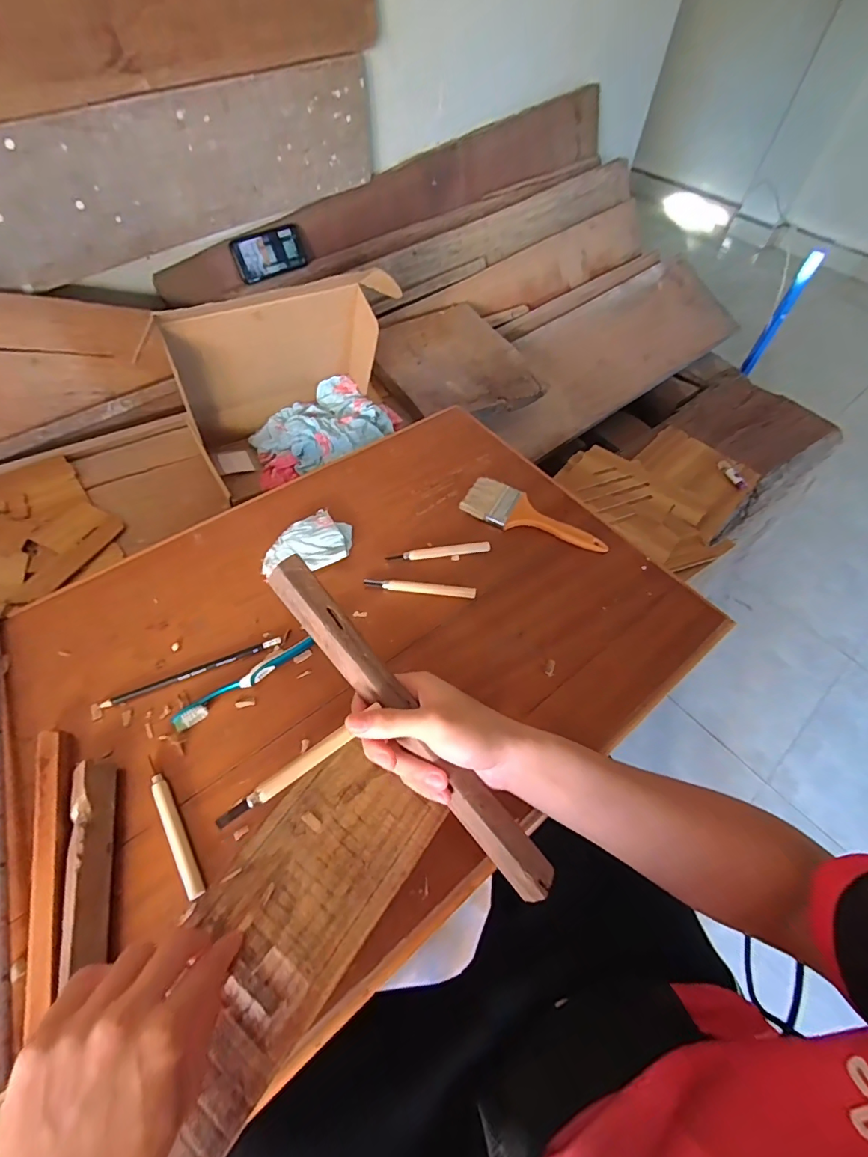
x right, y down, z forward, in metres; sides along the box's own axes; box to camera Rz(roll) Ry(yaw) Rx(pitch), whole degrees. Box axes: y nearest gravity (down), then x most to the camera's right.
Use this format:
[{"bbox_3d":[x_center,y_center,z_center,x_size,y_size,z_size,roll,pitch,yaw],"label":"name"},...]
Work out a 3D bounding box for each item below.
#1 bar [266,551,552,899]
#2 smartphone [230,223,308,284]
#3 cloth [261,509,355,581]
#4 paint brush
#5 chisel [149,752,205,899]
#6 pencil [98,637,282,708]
[{"bbox_3d":[-0.018,0.111,0.364,0.031,0.018,0.311,-38,87,-24],"label":"bar"},{"bbox_3d":[-0.349,-0.696,1.016,0.156,0.080,0.017,-32,47,-17],"label":"smartphone"},{"bbox_3d":[-0.150,-0.037,0.568,0.113,0.012,0.073,-38,65,-24],"label":"cloth"},{"bbox_3d":[0.129,-0.077,0.613,0.187,0.009,0.066,26,59,15],"label":"paint brush"},{"bbox_3d":[-0.224,0.209,0.406,0.013,0.011,0.124,-29,62,-20],"label":"chisel"},{"bbox_3d":[-0.243,0.094,0.482,0.172,0.004,0.009,-20,59,-15],"label":"pencil"}]

